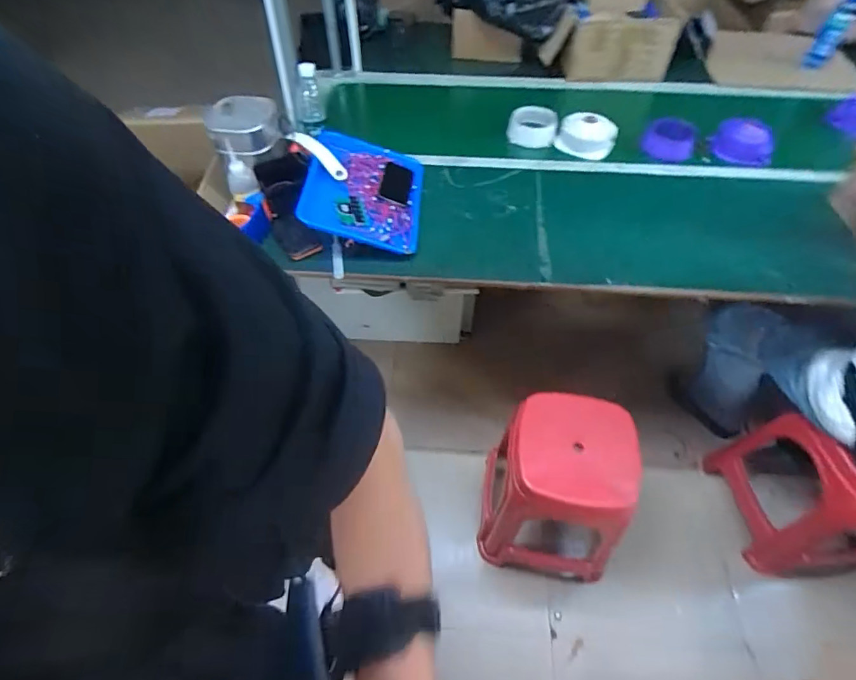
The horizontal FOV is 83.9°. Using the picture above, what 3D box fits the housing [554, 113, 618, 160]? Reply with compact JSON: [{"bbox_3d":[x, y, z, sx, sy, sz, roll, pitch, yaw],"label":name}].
[{"bbox_3d":[0.420,-0.541,1.254,0.139,0.078,0.081,28,58,20],"label":"housing"}]

